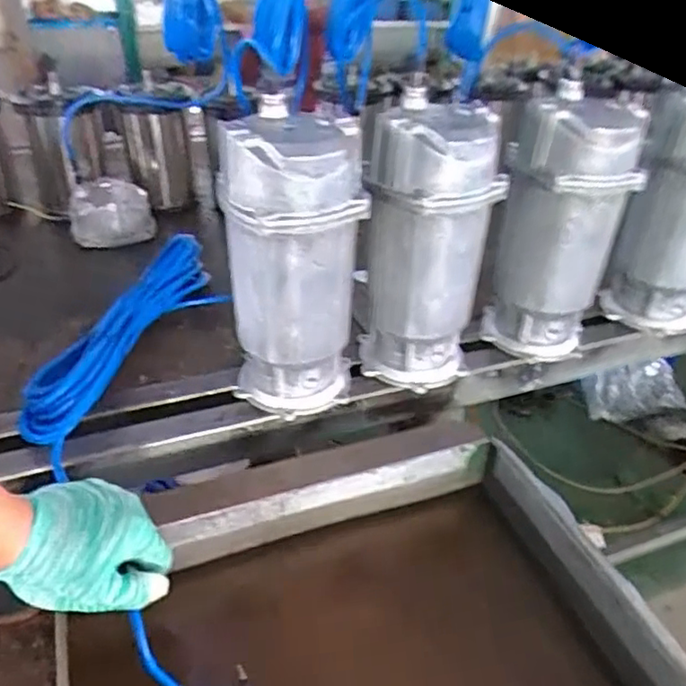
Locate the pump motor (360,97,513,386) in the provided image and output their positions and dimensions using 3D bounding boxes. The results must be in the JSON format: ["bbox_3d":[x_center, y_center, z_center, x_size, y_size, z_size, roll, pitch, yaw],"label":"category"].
[{"bbox_3d":[0.089,-0.097,0.667,0.129,0.292,0.108,1,35,-3],"label":"pump motor"}]

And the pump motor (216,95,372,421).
[{"bbox_3d":[-0.052,-0.070,0.626,0.119,0.301,0.119,-23,43,-32],"label":"pump motor"}]

